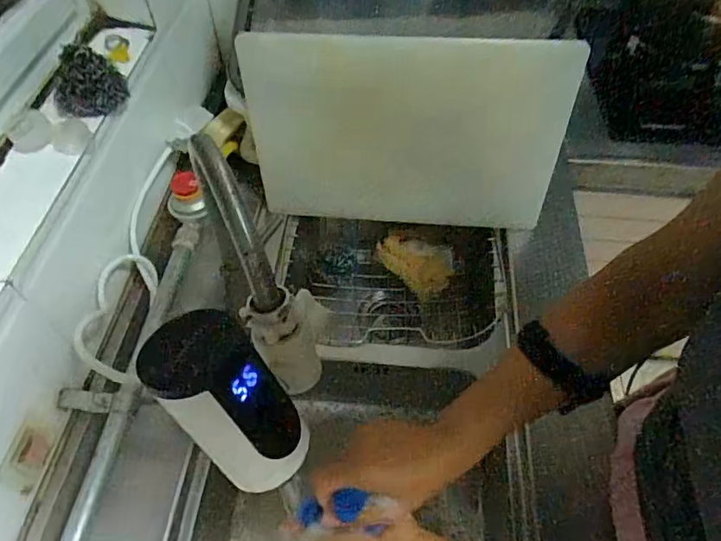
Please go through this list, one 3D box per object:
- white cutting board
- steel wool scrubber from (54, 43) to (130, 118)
[{"bbox_3d":[0.061,-0.166,0.660,0.387,0.266,0.020,0,50,0],"label":"white cutting board"},{"bbox_3d":[-0.285,-0.198,0.537,0.067,0.062,0.044,-19,57,-14],"label":"steel wool scrubber"}]

